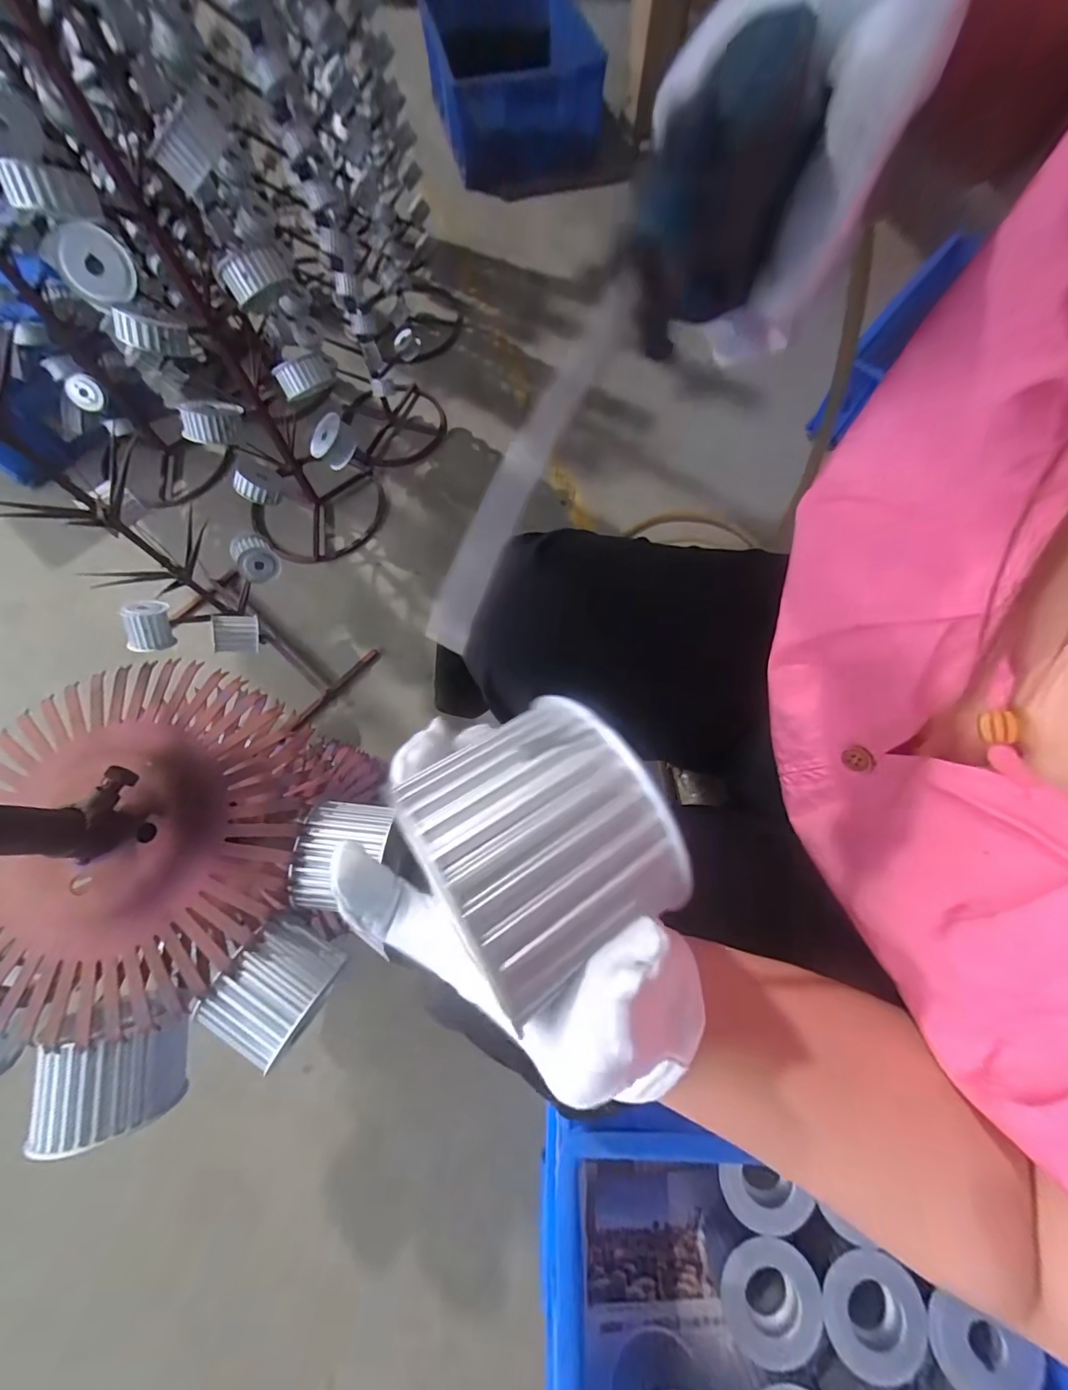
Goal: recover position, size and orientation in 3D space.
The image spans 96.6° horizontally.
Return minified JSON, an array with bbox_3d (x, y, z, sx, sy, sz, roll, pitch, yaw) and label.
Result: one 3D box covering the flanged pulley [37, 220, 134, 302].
[{"bbox_3d":[-0.460,-0.453,0.496,0.065,0.064,0.030,-41,62,11],"label":"flanged pulley"}]

